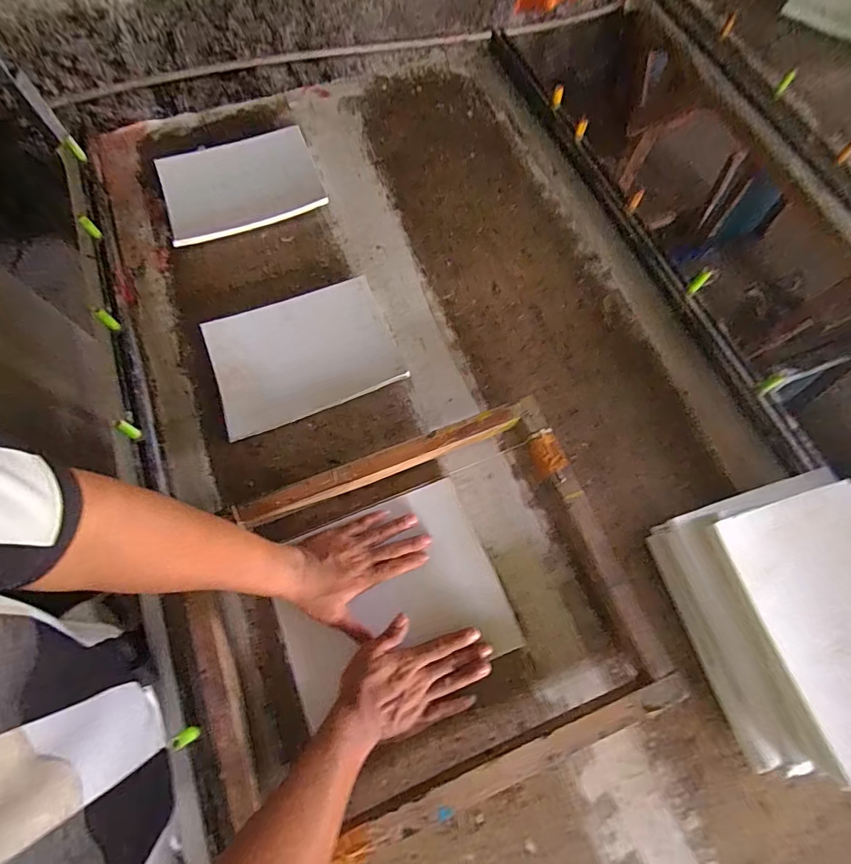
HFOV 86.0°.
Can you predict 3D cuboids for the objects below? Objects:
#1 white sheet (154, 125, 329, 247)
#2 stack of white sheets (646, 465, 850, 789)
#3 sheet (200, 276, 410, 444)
[{"bbox_3d":[-0.327,-0.439,0.800,0.267,0.024,0.196,-21,71,-8],"label":"white sheet"},{"bbox_3d":[0.449,0.219,0.544,0.240,0.099,0.294,-14,70,-6],"label":"stack of white sheets"},{"bbox_3d":[-0.190,-0.123,0.706,0.272,0.017,0.199,-21,71,-8],"label":"sheet"}]

